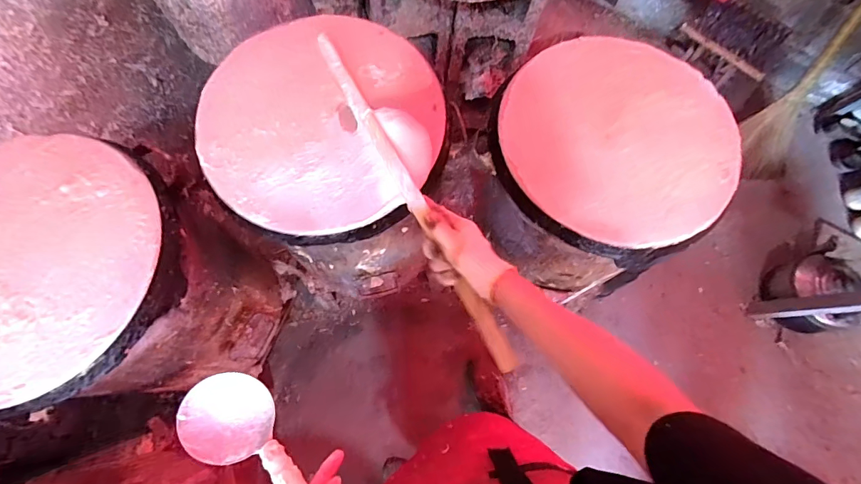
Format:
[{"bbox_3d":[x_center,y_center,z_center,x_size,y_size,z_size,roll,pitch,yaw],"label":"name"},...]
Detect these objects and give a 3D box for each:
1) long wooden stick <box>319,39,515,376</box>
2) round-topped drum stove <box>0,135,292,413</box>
[{"bbox_3d":[-0.036,-0.086,0.593,0.023,0.025,0.574,-26,74,-11],"label":"long wooden stick"},{"bbox_3d":[-0.553,0.094,0.773,0.387,0.466,0.360,1,71,-2],"label":"round-topped drum stove"}]

